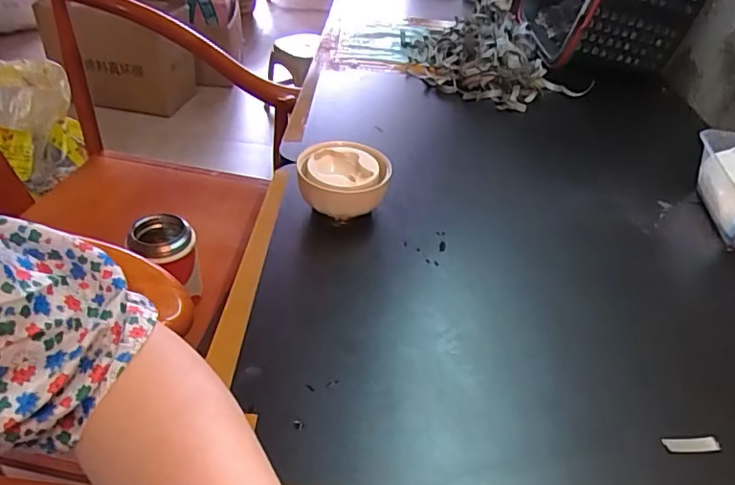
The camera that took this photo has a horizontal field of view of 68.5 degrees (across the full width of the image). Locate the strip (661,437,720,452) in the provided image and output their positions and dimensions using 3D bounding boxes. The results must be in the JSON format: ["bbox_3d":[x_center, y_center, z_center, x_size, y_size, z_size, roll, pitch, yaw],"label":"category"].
[{"bbox_3d":[0.221,0.138,0.368,0.038,0.004,0.010,2,38,-6],"label":"strip"}]

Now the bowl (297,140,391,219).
[{"bbox_3d":[-0.024,-0.058,0.542,0.090,0.054,0.084,4,38,-3],"label":"bowl"}]

